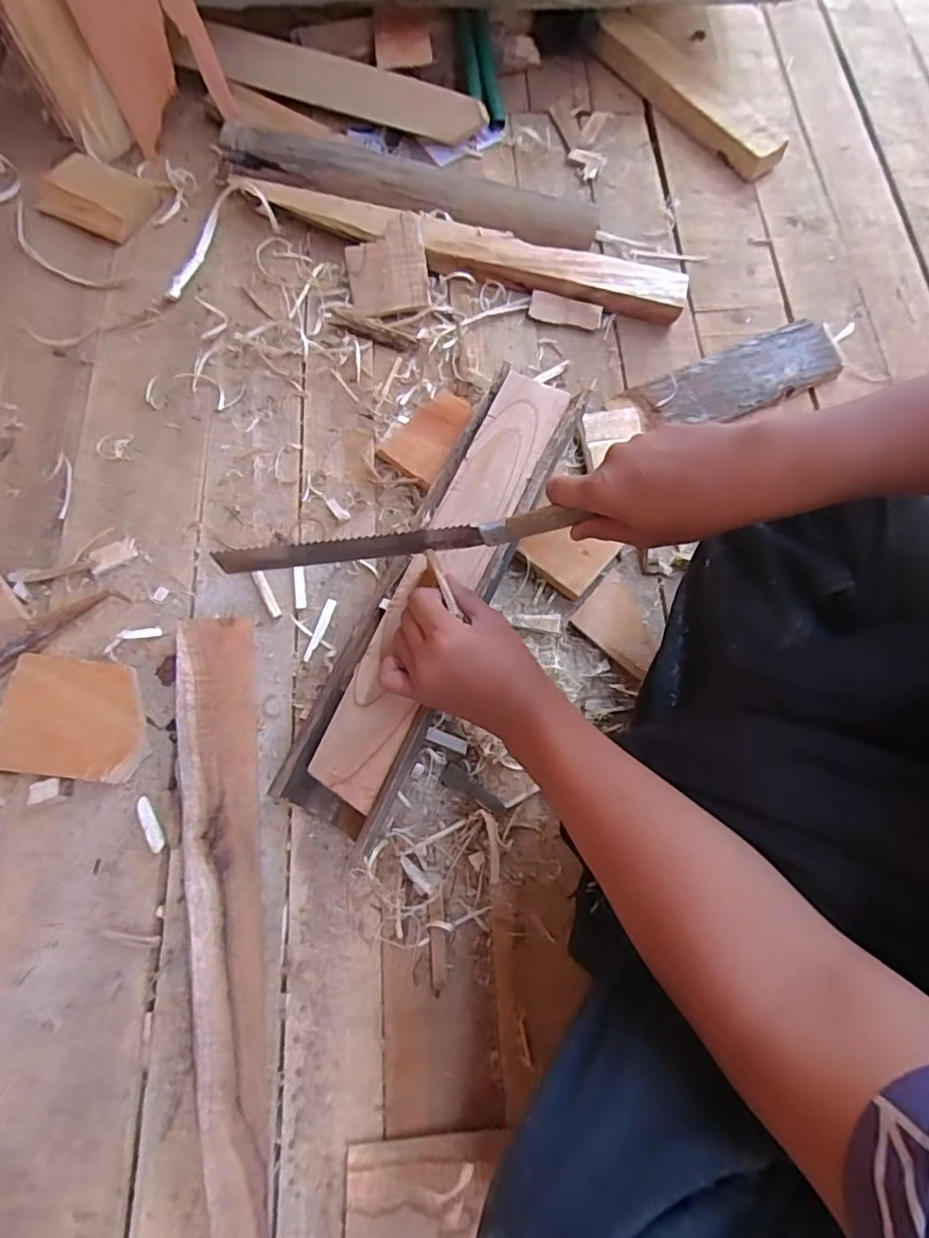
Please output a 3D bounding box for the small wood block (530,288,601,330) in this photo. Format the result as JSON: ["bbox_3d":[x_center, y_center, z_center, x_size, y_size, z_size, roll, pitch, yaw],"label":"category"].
[{"bbox_3d":[0.111,-0.339,0.657,0.078,0.006,0.029,12,100,-1],"label":"small wood block"}]

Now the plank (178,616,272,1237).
[{"bbox_3d":[-0.176,0.231,0.436,0.051,0.028,0.487,-7,71,-5],"label":"plank"}]

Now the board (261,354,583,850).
[{"bbox_3d":[-0.020,-0.025,0.495,0.085,0.044,0.409,26,79,7],"label":"board"}]

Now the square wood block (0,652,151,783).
[{"bbox_3d":[-0.315,0.080,0.488,0.118,0.015,0.092,7,70,0],"label":"square wood block"}]

